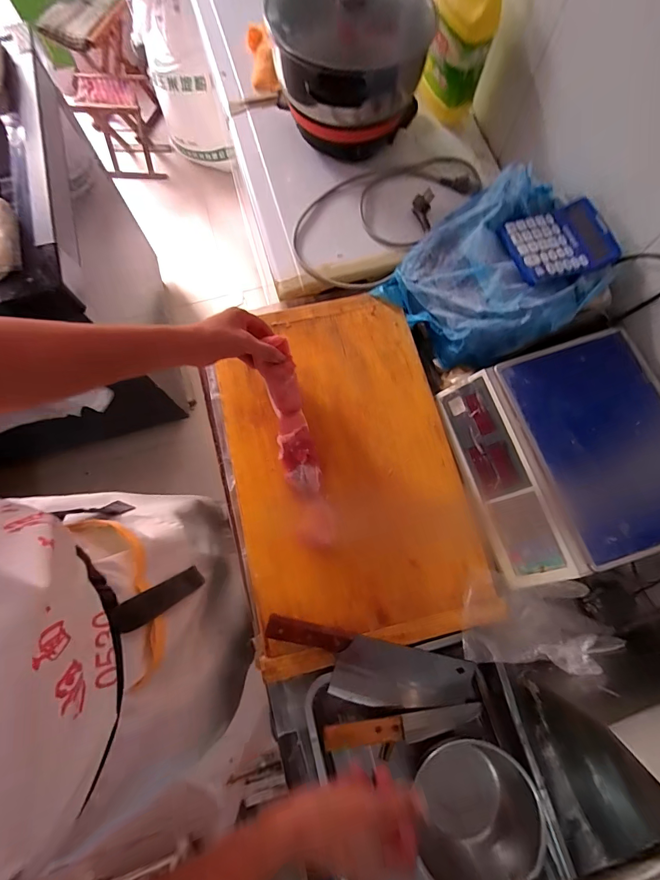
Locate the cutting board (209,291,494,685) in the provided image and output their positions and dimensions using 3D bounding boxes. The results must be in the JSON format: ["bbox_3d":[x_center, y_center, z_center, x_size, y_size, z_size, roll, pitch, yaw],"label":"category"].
[{"bbox_3d":[0.011,0.028,0.622,0.369,0.041,0.578,-13,74,-4],"label":"cutting board"}]

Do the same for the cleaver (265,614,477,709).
[{"bbox_3d":[0.056,0.320,0.540,0.305,0.036,0.097,23,74,-9],"label":"cleaver"}]

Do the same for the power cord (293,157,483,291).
[{"bbox_3d":[0.105,-0.462,0.758,0.236,0.034,0.404,39,77,11],"label":"power cord"}]

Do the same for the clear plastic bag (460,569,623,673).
[{"bbox_3d":[0.298,0.256,0.550,0.212,0.074,0.121,3,74,1],"label":"clear plastic bag"}]

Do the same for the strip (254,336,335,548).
[{"bbox_3d":[-0.054,0.009,0.604,0.055,0.025,0.324,-14,93,-4],"label":"strip"}]

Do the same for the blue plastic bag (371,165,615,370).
[{"bbox_3d":[0.276,-0.278,0.639,0.279,0.151,0.262,-35,76,-9],"label":"blue plastic bag"}]

